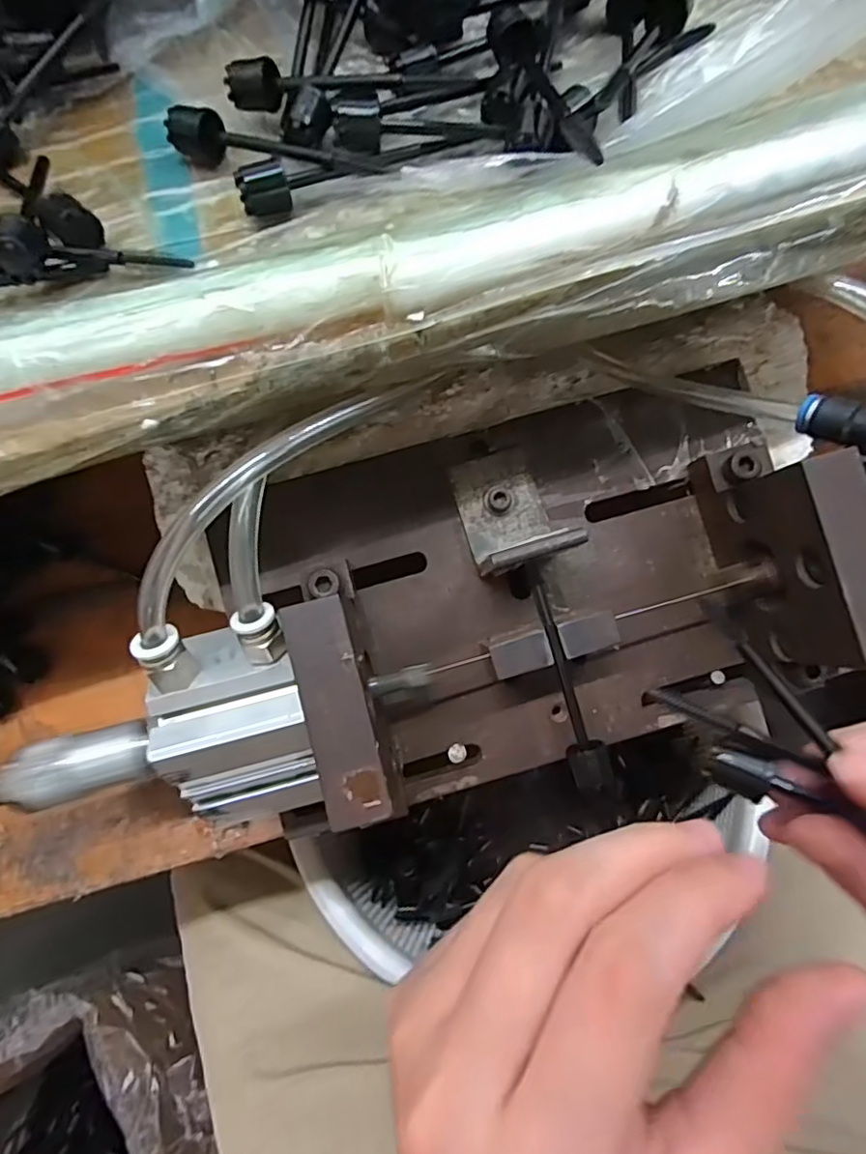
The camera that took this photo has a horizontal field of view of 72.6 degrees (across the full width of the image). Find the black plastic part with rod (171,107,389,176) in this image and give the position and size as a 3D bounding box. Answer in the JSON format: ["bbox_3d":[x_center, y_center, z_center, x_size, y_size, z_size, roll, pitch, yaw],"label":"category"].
[{"bbox_3d":[-0.054,-0.146,0.202,0.079,0.013,0.014,17,71,9],"label":"black plastic part with rod"}]

